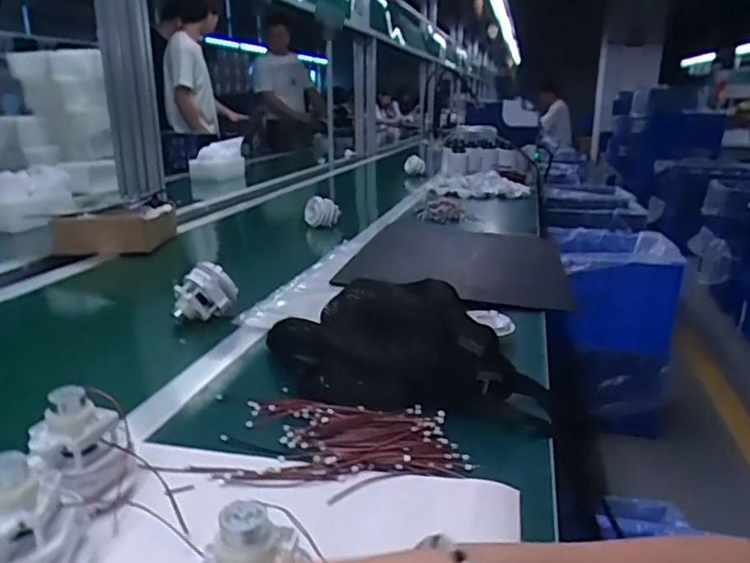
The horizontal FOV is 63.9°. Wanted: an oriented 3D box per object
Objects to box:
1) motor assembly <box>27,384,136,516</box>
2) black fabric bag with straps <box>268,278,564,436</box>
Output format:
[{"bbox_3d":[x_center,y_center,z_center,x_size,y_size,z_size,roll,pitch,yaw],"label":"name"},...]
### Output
[{"bbox_3d":[-0.205,0.120,0.424,0.065,0.079,0.052,-9,19,-27],"label":"motor assembly"},{"bbox_3d":[0.025,0.060,0.601,0.307,0.097,0.111,9,20,27],"label":"black fabric bag with straps"}]

